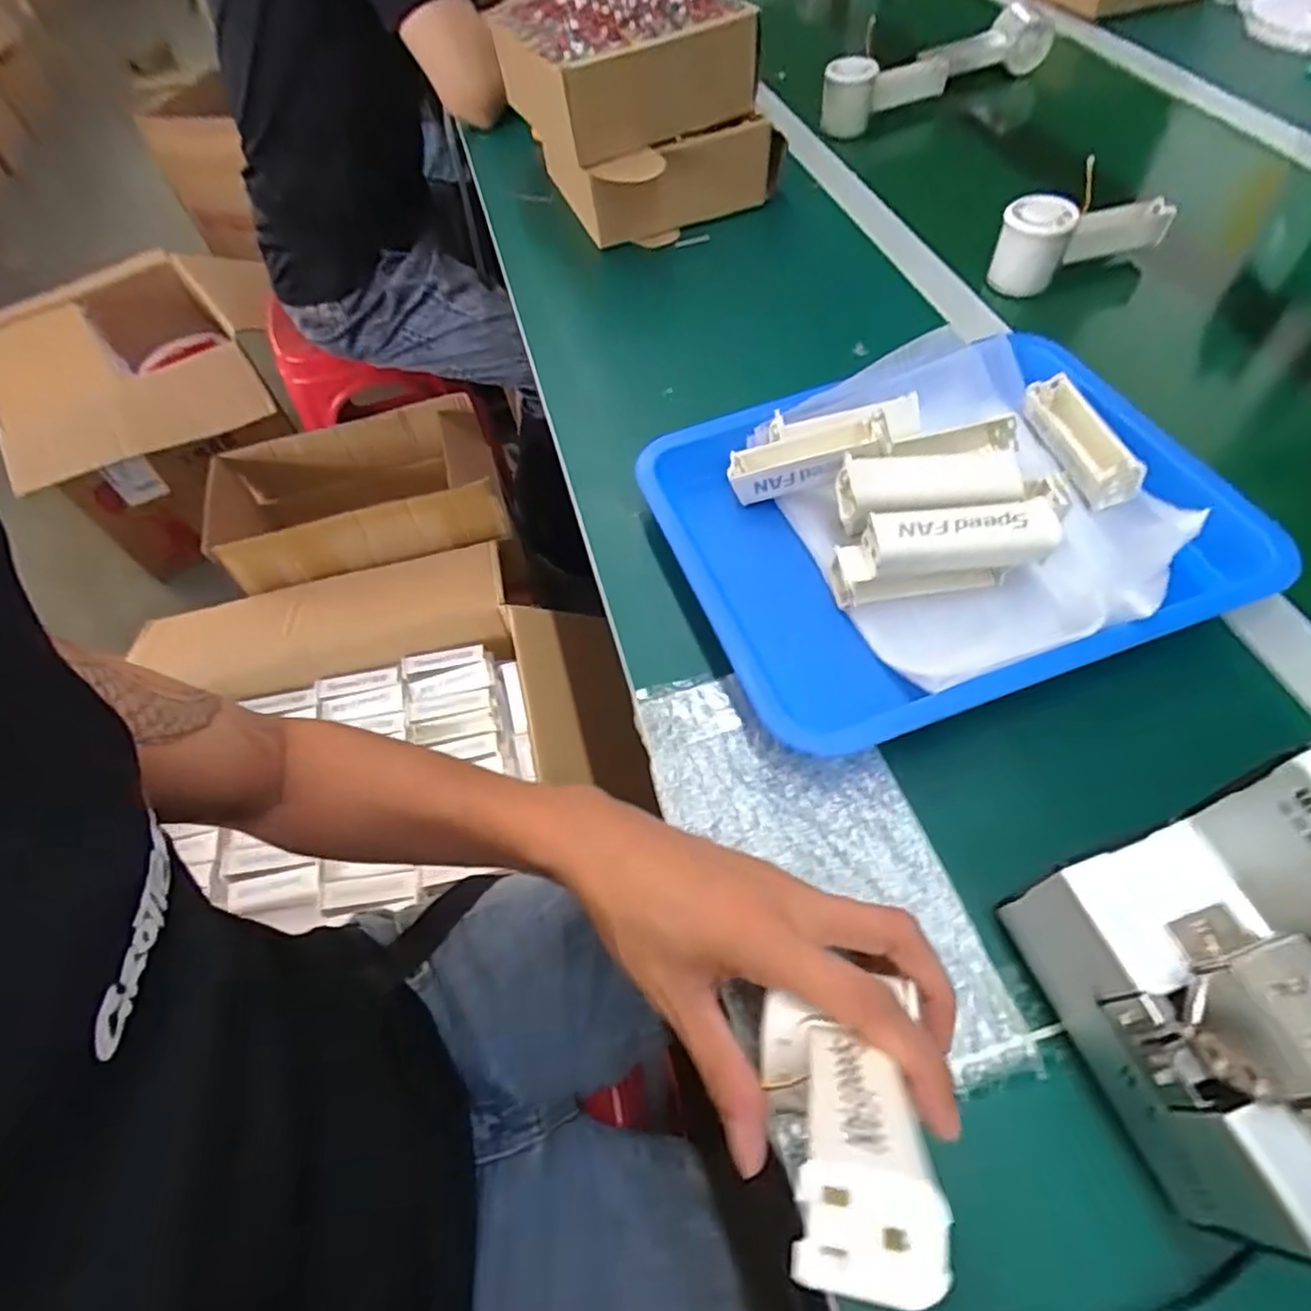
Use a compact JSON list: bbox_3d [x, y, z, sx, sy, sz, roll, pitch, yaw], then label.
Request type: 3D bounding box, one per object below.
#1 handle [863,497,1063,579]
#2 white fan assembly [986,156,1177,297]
[{"bbox_3d":[0.175,-0.067,0.391,0.101,0.021,0.030,-4,58,2],"label":"handle"},{"bbox_3d":[0.372,-0.374,0.588,0.159,0.078,0.046,-21,59,-9],"label":"white fan assembly"}]

